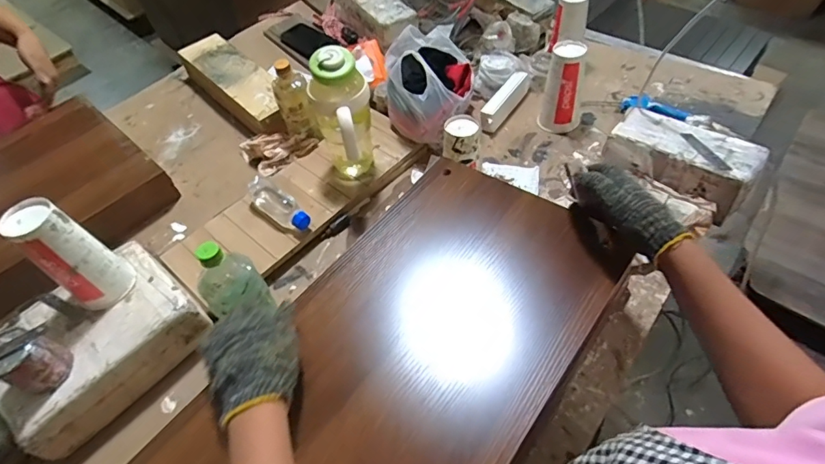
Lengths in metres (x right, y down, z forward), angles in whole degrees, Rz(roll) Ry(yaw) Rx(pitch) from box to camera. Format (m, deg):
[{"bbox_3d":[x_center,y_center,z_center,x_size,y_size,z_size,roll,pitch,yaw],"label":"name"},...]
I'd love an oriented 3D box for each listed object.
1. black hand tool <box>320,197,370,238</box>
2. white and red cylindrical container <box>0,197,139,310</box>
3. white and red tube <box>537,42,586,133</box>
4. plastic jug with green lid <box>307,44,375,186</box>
[{"bbox_3d":[-0.124,-0.029,0.886,0.023,0.016,0.127,28,59,23],"label":"black hand tool"},{"bbox_3d":[-0.472,0.032,0.639,0.075,0.163,0.077,-2,52,3],"label":"white and red cylindrical container"},{"bbox_3d":[0.316,-0.297,0.954,0.081,0.164,0.077,15,55,15],"label":"white and red tube"},{"bbox_3d":[-0.117,-0.191,0.818,0.093,0.232,0.116,-14,53,-7],"label":"plastic jug with green lid"}]

